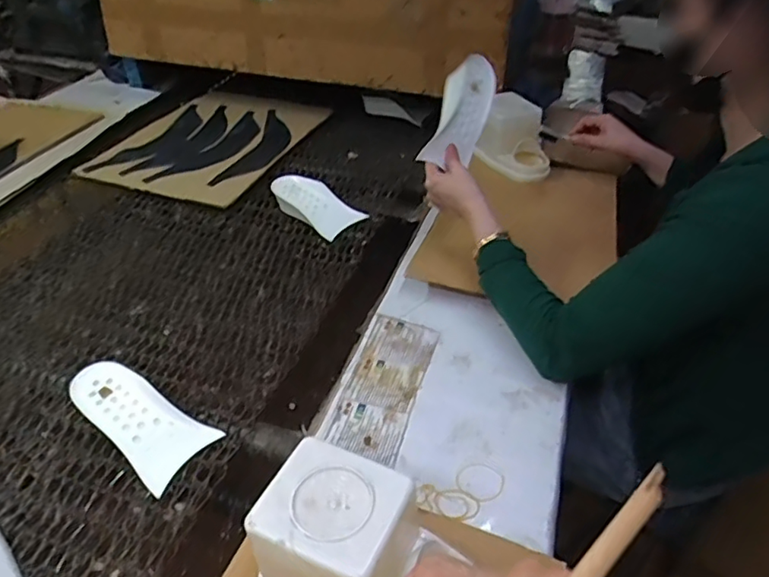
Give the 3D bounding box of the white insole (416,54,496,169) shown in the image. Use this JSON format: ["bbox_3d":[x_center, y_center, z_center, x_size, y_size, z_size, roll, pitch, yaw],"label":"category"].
[{"bbox_3d":[0.107,-0.242,0.812,0.067,0.154,0.057,25,3,22],"label":"white insole"}]

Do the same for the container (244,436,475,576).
[{"bbox_3d":[-0.037,0.216,0.496,0.119,0.117,0.099,16,40,20],"label":"container"}]

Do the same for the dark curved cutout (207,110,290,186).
[{"bbox_3d":[-0.259,-0.295,1.218,0.076,0.010,0.333,10,43,8],"label":"dark curved cutout"}]

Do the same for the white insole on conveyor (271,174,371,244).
[{"bbox_3d":[-0.120,-0.156,1.038,0.160,0.053,0.083,34,50,29],"label":"white insole on conveyor"}]

